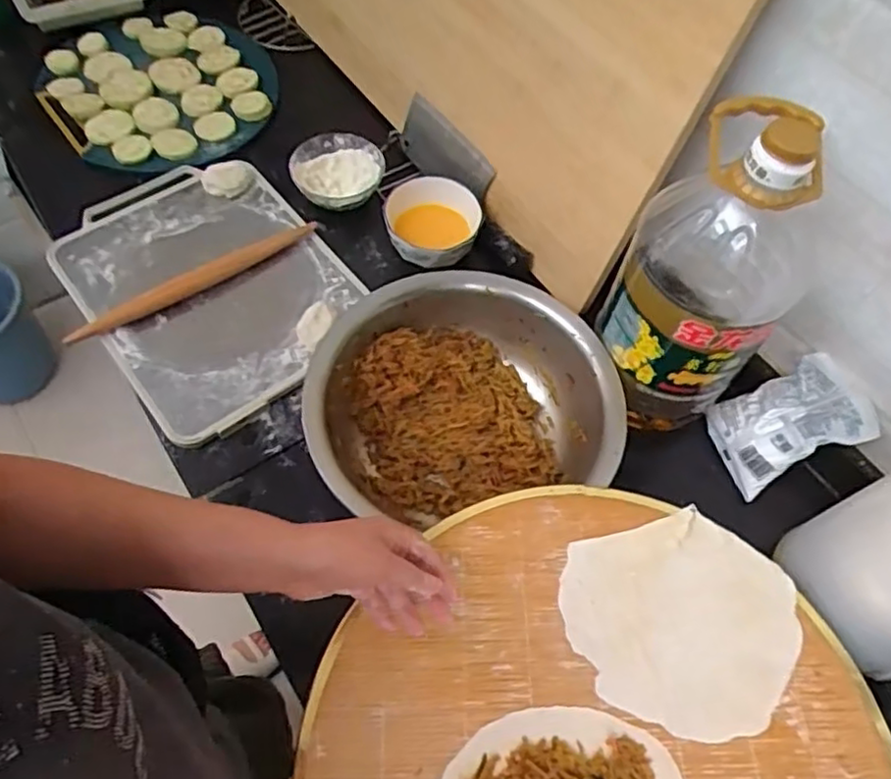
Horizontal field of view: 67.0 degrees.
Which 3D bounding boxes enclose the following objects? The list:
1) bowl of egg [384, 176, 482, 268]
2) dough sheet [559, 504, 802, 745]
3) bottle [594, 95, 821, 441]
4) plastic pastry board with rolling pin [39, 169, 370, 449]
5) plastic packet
[{"bbox_3d":[-0.018,-0.212,0.873,0.119,0.058,0.133,-6,61,-7],"label":"bowl of egg"},{"bbox_3d":[0.203,0.194,0.564,0.191,0.007,0.171,-14,62,-12],"label":"dough sheet"},{"bbox_3d":[0.246,-0.099,0.647,0.151,0.331,0.138,26,62,10],"label":"bottle"},{"bbox_3d":[-0.293,-0.134,0.836,0.284,0.037,0.371,-35,68,-21],"label":"plastic pastry board with rolling pin"},{"bbox_3d":[0.362,0.037,0.721,0.034,0.153,0.102,12,49,-50],"label":"plastic packet"}]

